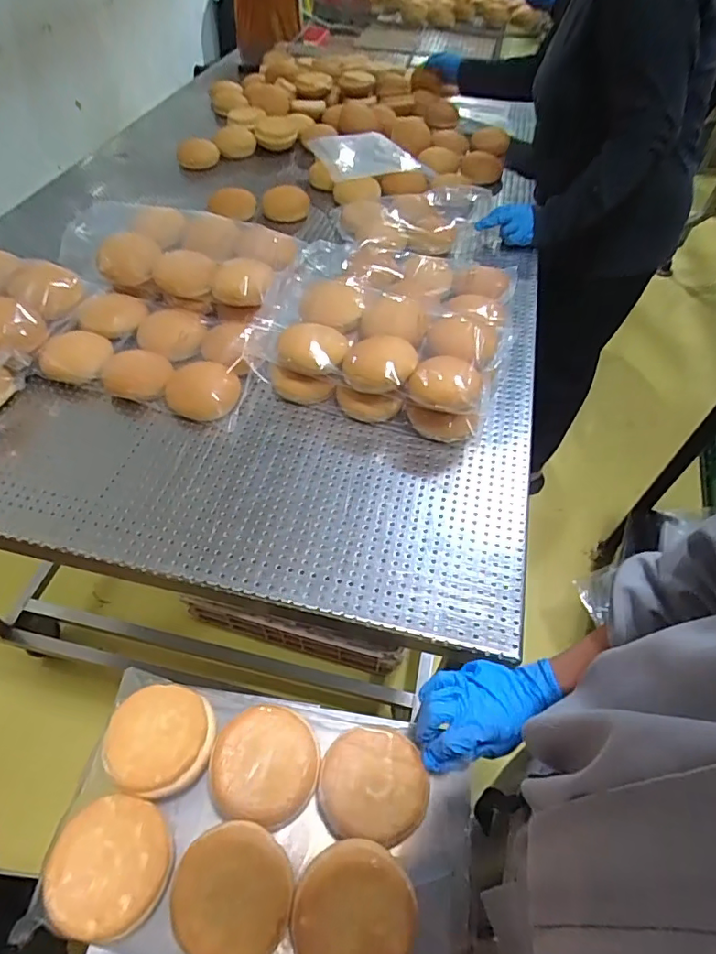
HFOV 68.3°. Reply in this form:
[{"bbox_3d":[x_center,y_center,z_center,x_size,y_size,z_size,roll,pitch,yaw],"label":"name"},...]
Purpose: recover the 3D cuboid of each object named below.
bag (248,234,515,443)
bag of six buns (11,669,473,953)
[{"bbox_3d":[0.047,-0.260,0.843,0.366,0.096,0.395,17,50,11],"label":"bag"},{"bbox_3d":[-0.076,0.301,0.459,0.343,0.043,0.199,11,49,5],"label":"bag of six buns"}]

